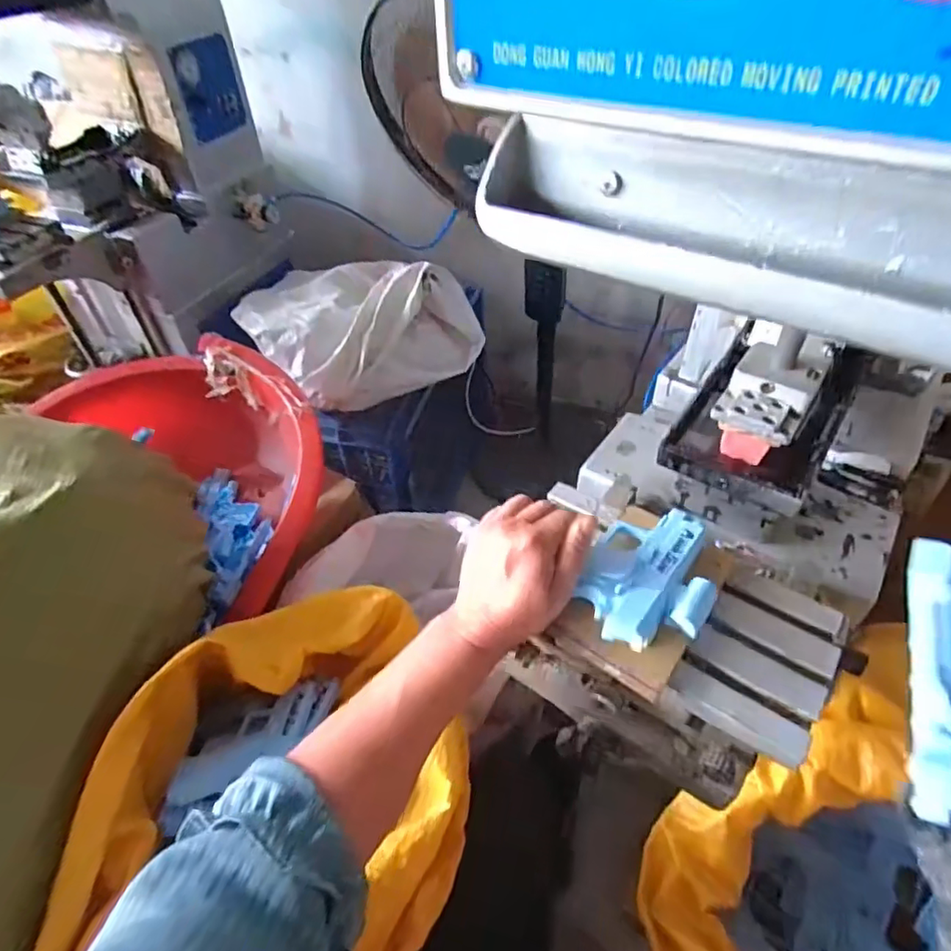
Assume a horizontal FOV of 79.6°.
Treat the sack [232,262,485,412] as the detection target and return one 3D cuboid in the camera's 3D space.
[{"bbox_3d":[-0.231,-0.300,1.197,0.415,0.210,0.272,-29,51,-23],"label":"sack"}]

